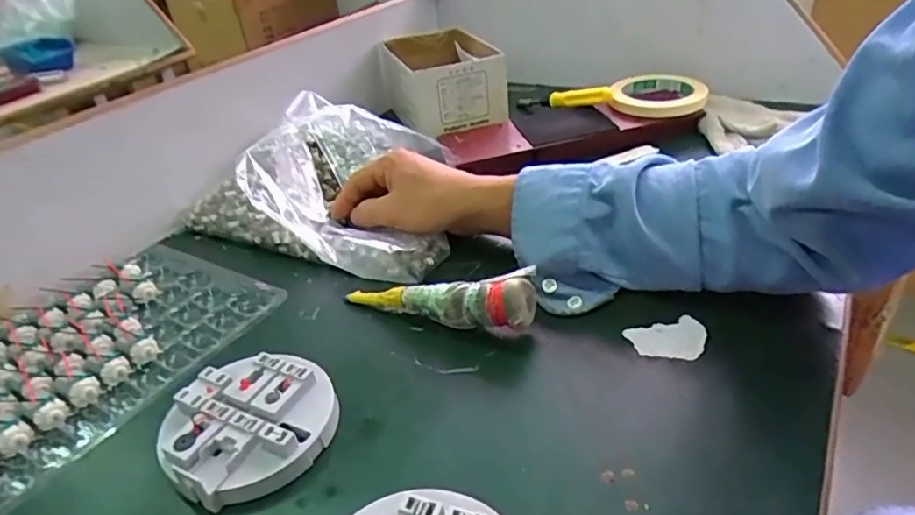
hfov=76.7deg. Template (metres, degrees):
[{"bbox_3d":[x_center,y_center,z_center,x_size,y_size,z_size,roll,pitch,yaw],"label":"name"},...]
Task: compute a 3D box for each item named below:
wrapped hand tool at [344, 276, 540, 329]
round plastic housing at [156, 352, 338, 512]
[{"bbox_3d":[-0.017,0.032,0.422,0.147,0.027,0.028,0,33,29],"label":"wrapped hand tool"},{"bbox_3d":[-0.127,0.099,0.351,0.093,0.021,0.097,-4,34,3],"label":"round plastic housing"}]

